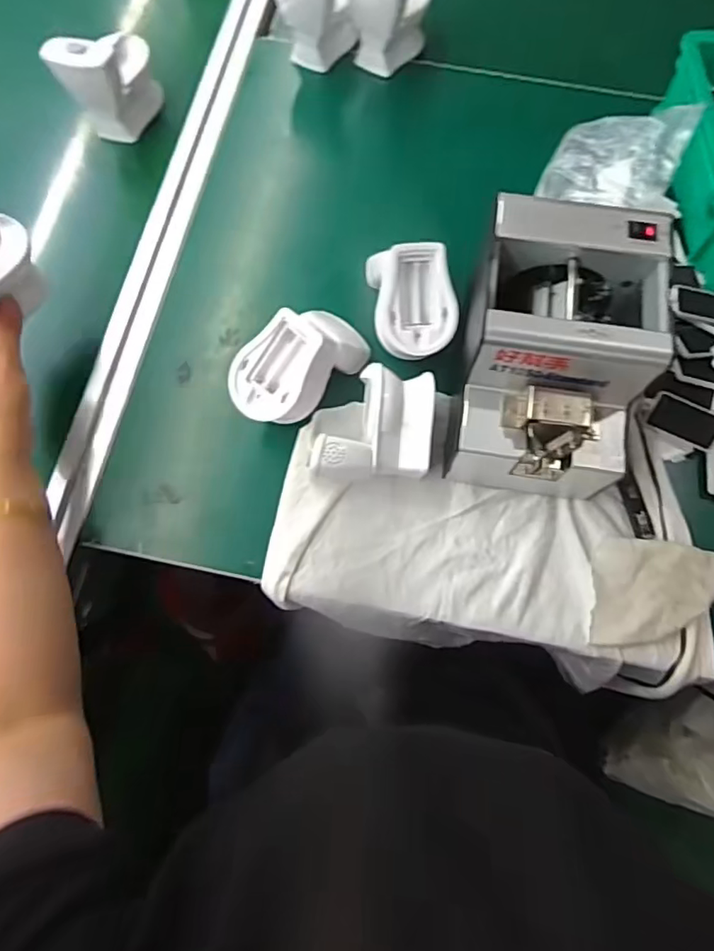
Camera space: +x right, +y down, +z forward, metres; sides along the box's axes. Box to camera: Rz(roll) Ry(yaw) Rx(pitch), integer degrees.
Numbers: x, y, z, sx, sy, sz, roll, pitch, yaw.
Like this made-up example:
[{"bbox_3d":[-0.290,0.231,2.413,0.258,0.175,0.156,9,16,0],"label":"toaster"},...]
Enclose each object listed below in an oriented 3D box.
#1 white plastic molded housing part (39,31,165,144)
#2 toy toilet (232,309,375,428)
[{"bbox_3d":[-0.246,-0.408,0.562,0.049,0.095,0.107,25,74,9],"label":"white plastic molded housing part"},{"bbox_3d":[-0.048,-0.097,0.478,0.061,0.082,0.131,41,77,13],"label":"toy toilet"}]

